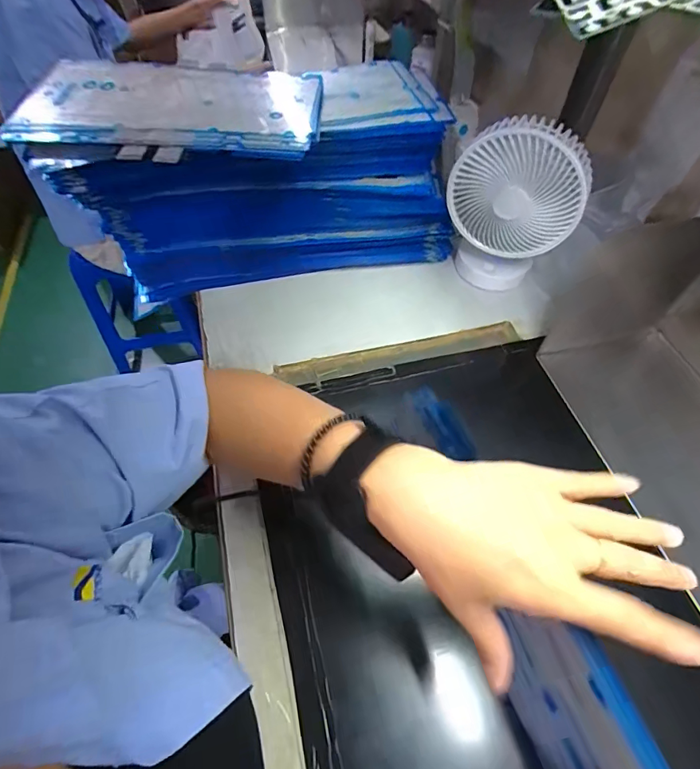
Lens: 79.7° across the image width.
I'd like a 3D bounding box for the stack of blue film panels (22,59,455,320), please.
[{"bbox_3d":[-0.099,-0.233,0.516,0.430,0.184,0.152,-13,56,-10],"label":"stack of blue film panels"}]

